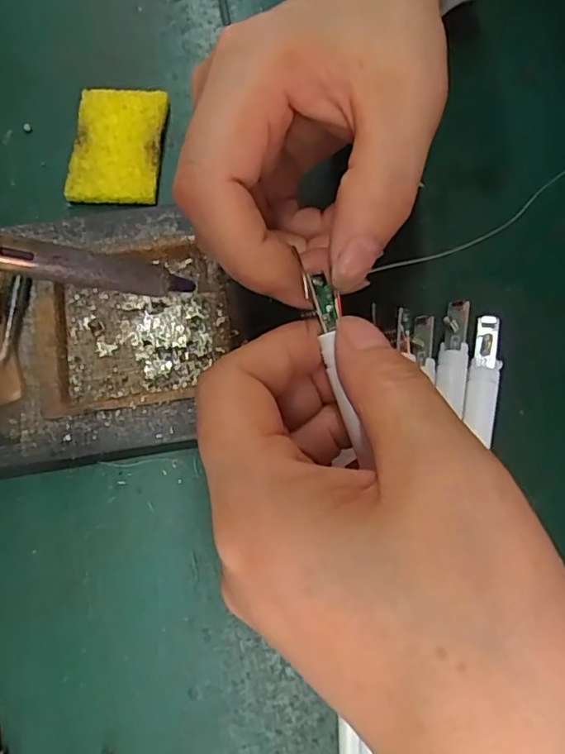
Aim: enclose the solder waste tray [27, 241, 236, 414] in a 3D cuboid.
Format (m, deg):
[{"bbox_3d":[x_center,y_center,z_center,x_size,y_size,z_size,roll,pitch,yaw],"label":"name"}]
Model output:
[{"bbox_3d":[-0.059,-0.021,0.228,0.076,0.014,0.066,-8,75,-3],"label":"solder waste tray"}]

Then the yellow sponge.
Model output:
[{"bbox_3d":[-0.073,-0.103,0.256,0.038,0.011,0.056,3,75,0],"label":"yellow sponge"}]

